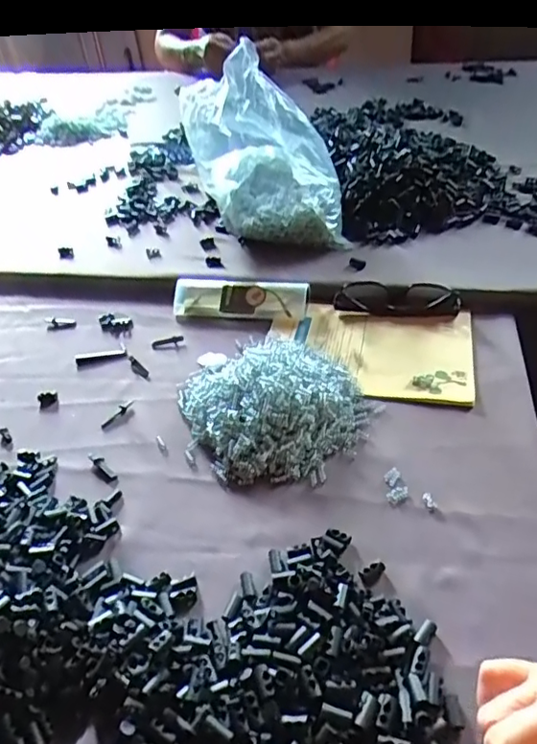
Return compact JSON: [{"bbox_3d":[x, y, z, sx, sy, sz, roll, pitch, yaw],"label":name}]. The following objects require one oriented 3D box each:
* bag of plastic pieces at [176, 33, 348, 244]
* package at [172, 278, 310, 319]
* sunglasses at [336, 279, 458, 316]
[{"bbox_3d":[-0.009,-0.281,0.718,0.169,0.193,0.221,-9,42,-2],"label":"bag of plastic pieces"},{"bbox_3d":[-0.034,-0.085,0.645,0.152,0.027,0.039,4,44,13],"label":"package"},{"bbox_3d":[0.137,-0.080,0.611,0.129,0.032,0.028,1,43,9],"label":"sunglasses"}]

